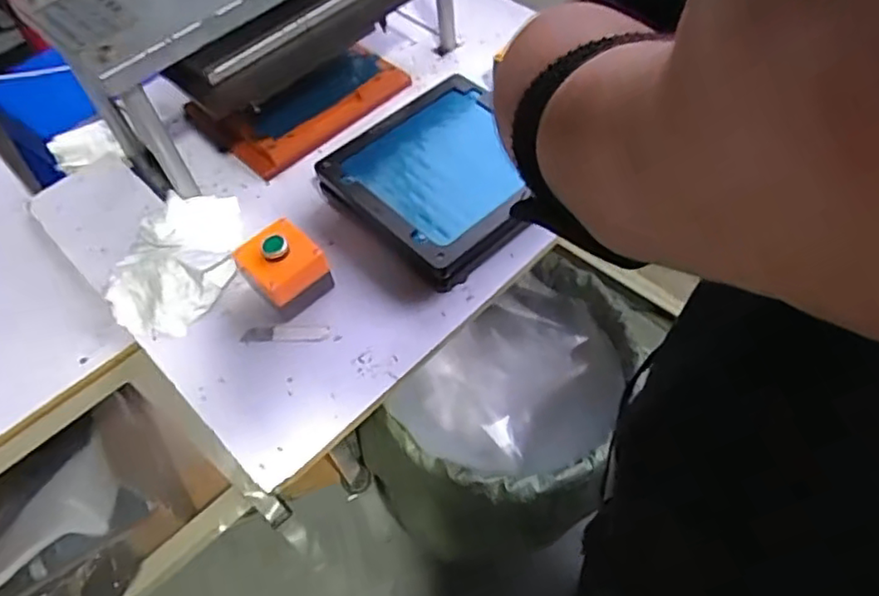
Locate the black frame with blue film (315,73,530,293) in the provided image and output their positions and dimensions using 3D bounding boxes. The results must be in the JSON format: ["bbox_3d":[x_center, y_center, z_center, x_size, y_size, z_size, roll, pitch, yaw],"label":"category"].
[{"bbox_3d":[0.008,-0.135,0.761,0.238,0.071,0.225,-38,61,-21],"label":"black frame with blue film"}]

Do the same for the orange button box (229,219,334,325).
[{"bbox_3d":[-0.171,-0.032,0.695,0.075,0.079,0.080,-35,58,-20],"label":"orange button box"}]

